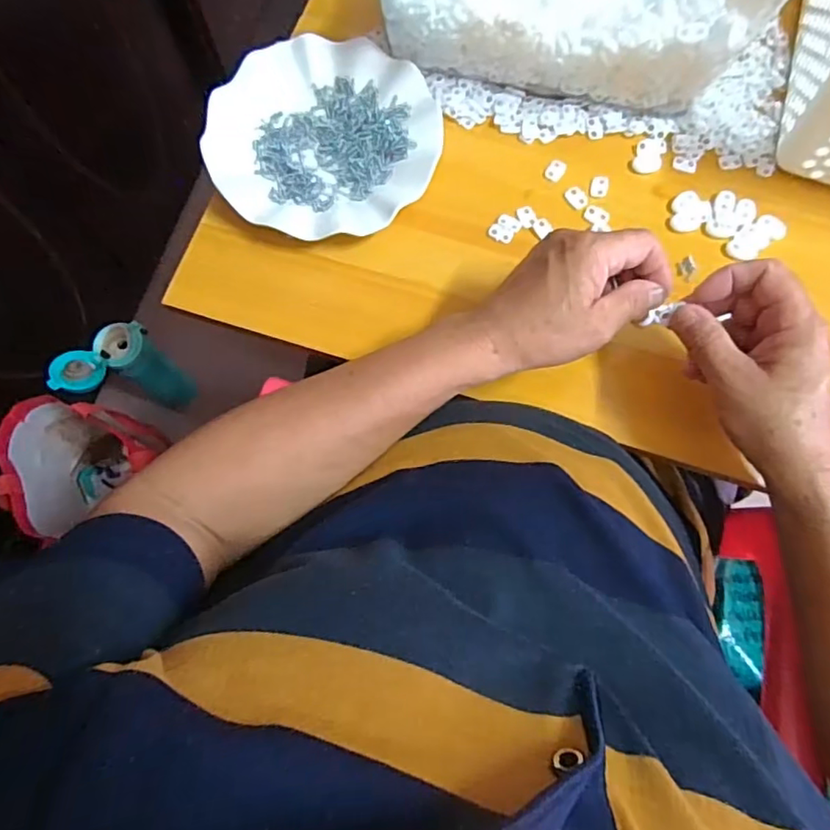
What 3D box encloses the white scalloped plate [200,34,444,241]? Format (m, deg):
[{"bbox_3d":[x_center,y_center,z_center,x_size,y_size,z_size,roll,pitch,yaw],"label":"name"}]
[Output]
[{"bbox_3d":[-0.072,-0.224,0.456,0.180,0.021,0.177,0,76,0],"label":"white scalloped plate"}]

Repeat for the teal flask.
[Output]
[{"bbox_3d":[-0.395,-0.046,0.815,0.064,0.248,0.122,38,79,9],"label":"teal flask"}]

